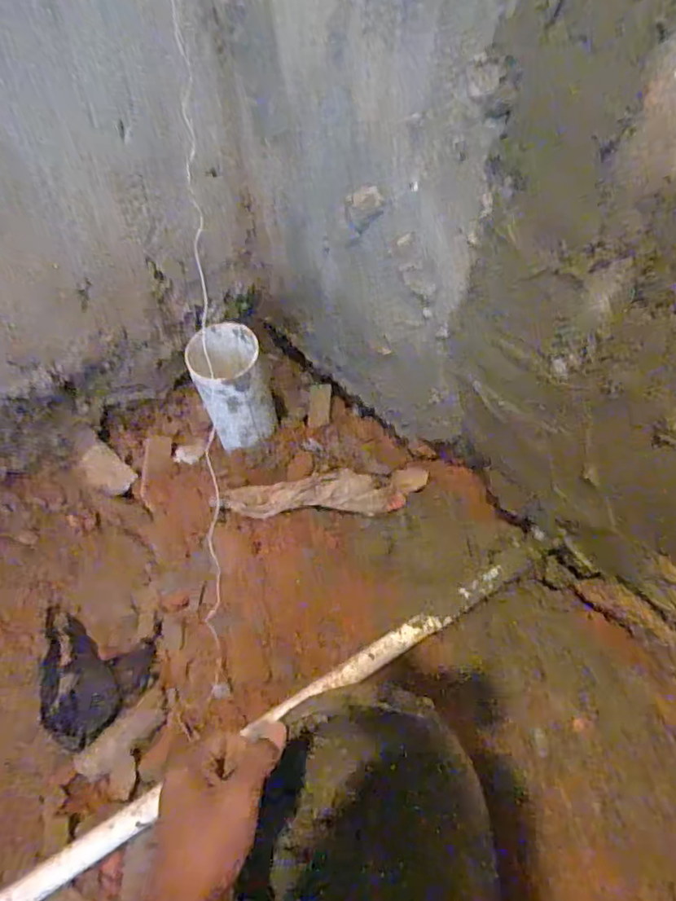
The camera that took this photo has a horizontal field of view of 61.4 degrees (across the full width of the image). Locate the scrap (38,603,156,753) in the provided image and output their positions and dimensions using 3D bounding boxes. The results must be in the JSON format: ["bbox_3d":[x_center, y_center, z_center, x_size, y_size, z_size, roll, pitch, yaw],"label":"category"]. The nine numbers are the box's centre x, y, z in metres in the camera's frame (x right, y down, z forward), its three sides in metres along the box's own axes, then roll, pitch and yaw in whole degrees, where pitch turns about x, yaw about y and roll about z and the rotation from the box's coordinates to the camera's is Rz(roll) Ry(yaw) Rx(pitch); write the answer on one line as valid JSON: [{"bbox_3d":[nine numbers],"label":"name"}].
[{"bbox_3d":[-0.312,0.277,0.690,0.164,0.014,0.134,12,53,11],"label":"scrap"}]

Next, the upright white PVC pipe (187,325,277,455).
[{"bbox_3d":[-0.137,-0.074,0.761,0.090,0.162,0.093,-14,53,-9],"label":"upright white PVC pipe"}]

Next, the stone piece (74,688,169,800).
[{"bbox_3d":[-0.232,0.316,0.633,0.072,0.014,0.104,20,55,17],"label":"stone piece"}]

